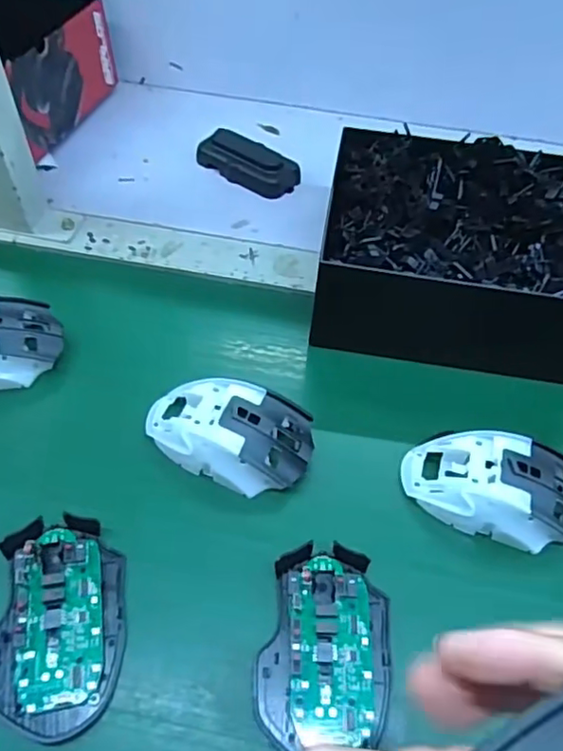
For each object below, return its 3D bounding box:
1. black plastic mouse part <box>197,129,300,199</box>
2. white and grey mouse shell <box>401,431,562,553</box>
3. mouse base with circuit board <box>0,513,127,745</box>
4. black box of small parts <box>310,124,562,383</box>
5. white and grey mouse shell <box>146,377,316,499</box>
[{"bbox_3d":[-0.034,-0.216,0.610,0.101,0.024,0.047,30,57,18],"label":"black plastic mouse part"},{"bbox_3d":[0.140,0.070,0.390,0.113,0.032,0.063,14,57,4],"label":"white and grey mouse shell"},{"bbox_3d":[-0.126,0.138,0.340,0.072,0.022,0.112,1,53,-3],"label":"mouse base with circuit board"},{"bbox_3d":[0.150,-0.102,0.488,0.226,0.096,0.182,9,57,1],"label":"black box of small parts"},{"bbox_3d":[-0.037,0.038,0.410,0.117,0.037,0.070,17,58,6],"label":"white and grey mouse shell"}]

